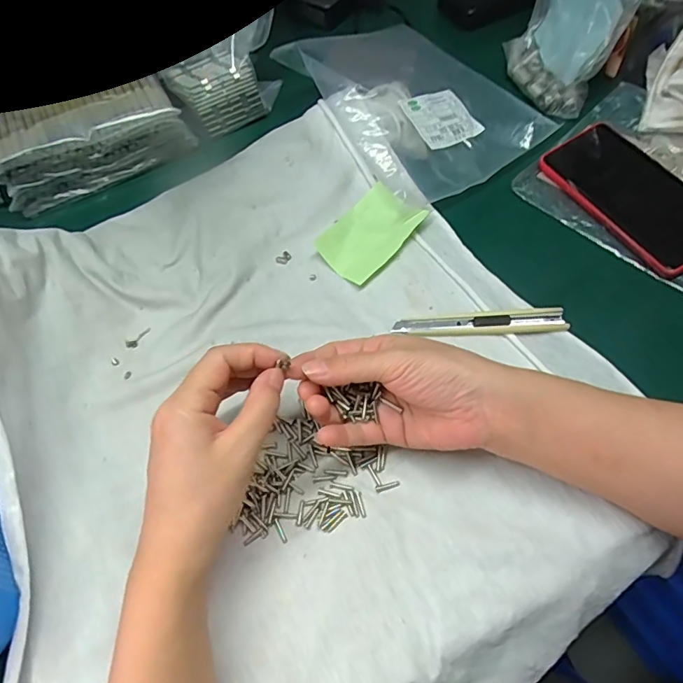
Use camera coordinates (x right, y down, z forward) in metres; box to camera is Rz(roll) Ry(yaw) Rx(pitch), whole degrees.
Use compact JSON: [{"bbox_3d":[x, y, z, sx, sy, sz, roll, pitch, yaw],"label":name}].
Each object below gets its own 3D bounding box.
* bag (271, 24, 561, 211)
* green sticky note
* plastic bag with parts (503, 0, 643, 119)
[{"bbox_3d":[0.078,-0.252,0.484,0.194,0.052,0.229,-36,65,-15],"label":"bag"},{"bbox_3d":[0.025,-0.100,0.432,0.094,0.013,0.064,-42,67,-17],"label":"green sticky note"},{"bbox_3d":[0.238,-0.342,0.480,0.046,0.175,0.147,-3,49,-25],"label":"plastic bag with parts"}]

